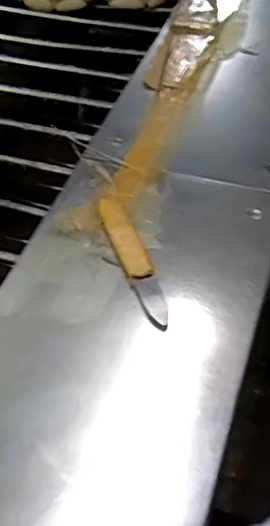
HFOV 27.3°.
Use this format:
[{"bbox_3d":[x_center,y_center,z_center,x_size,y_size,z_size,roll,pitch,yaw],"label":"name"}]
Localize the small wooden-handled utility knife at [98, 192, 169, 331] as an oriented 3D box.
[{"bbox_3d":[-0.002,-0.008,0.535,0.027,0.015,0.164,-18,51,-9],"label":"small wooden-handled utility knife"}]

